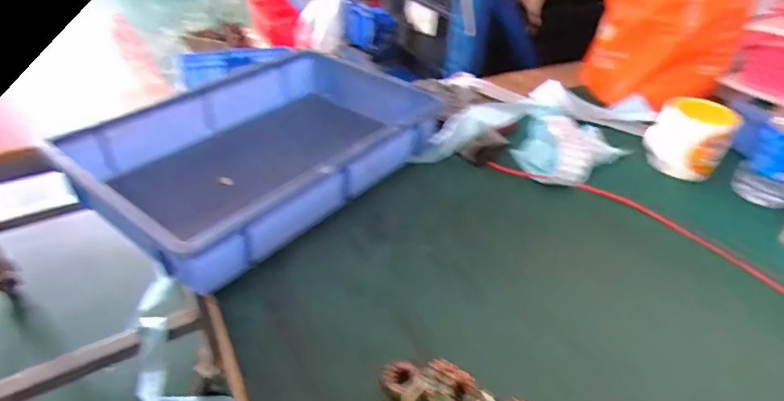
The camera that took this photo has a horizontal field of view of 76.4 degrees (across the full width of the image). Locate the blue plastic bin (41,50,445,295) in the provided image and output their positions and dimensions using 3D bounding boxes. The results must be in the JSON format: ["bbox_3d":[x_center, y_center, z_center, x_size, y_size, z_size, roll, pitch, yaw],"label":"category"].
[{"bbox_3d":[-0.150,-0.068,0.659,0.276,0.115,0.458,27,43,28],"label":"blue plastic bin"}]

